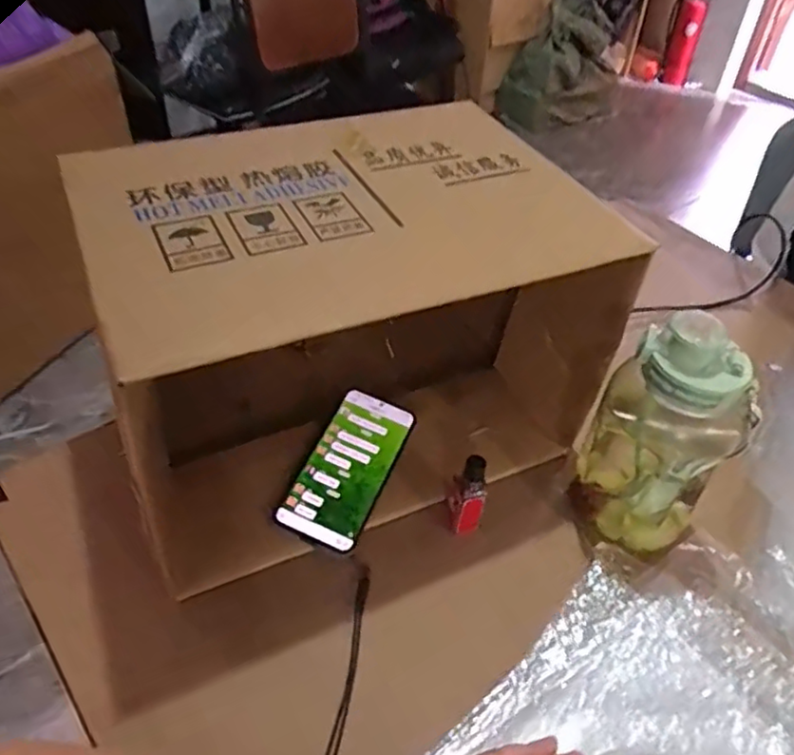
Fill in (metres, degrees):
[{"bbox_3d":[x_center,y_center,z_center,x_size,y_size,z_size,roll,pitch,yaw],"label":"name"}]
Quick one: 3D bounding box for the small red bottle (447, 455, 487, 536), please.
[{"bbox_3d":[0.059,0.101,0.567,0.029,0.086,0.025,-12,45,-15],"label":"small red bottle"}]

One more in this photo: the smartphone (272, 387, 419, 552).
[{"bbox_3d":[-0.043,0.078,0.599,0.072,0.011,0.157,21,51,10],"label":"smartphone"}]

